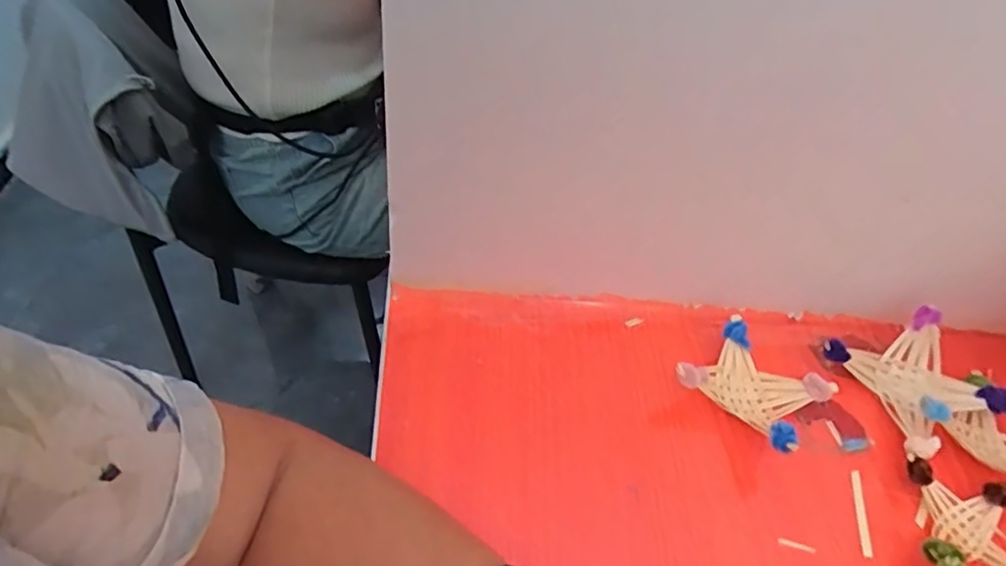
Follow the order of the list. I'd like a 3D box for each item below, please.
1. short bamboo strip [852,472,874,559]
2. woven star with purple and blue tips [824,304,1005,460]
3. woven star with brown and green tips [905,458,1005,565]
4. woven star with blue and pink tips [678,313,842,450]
[{"bbox_3d":[0.230,0.146,0.378,0.007,0.004,0.057,14,47,6],"label":"short bamboo strip"},{"bbox_3d":[0.298,0.070,0.427,0.095,0.042,0.092,-15,50,-20],"label":"woven star with purple and blue tips"},{"bbox_3d":[0.285,0.154,0.357,0.067,0.030,0.085,15,47,7],"label":"woven star with brown and green tips"},{"bbox_3d":[0.173,0.075,0.412,0.083,0.038,0.082,-33,58,-32],"label":"woven star with blue and pink tips"}]

